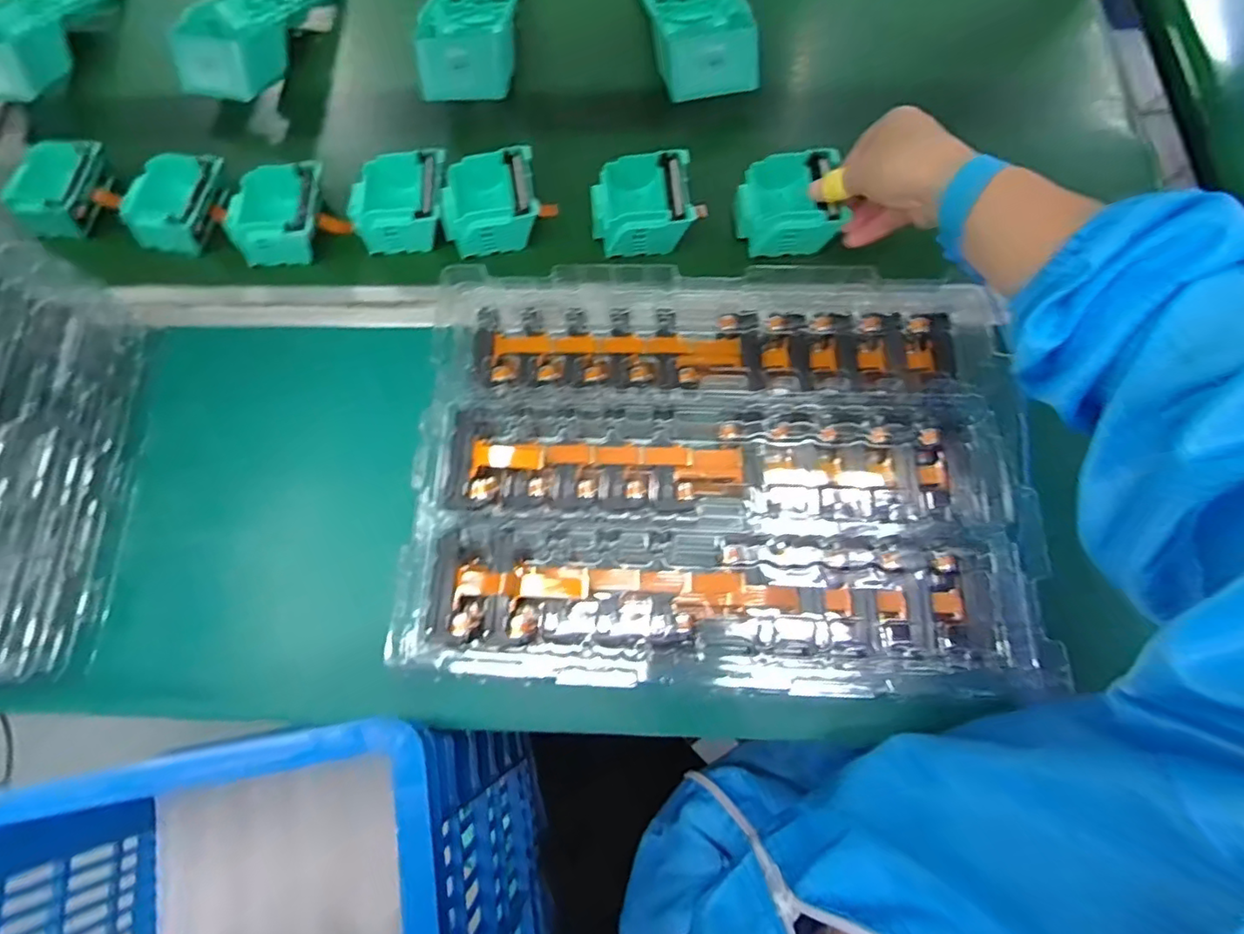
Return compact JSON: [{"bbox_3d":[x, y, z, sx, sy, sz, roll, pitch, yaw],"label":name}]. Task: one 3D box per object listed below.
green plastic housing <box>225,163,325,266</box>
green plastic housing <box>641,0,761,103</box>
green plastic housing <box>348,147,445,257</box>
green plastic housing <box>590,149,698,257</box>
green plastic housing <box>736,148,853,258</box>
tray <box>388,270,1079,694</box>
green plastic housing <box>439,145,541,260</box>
[{"bbox_3d":[-0.294,-0.218,0.497,0.080,0.035,0.077,-2,73,4],"label":"green plastic housing"},{"bbox_3d":[0.071,-0.428,0.554,0.089,0.046,0.178,-8,66,-1],"label":"green plastic housing"},{"bbox_3d":[-0.189,-0.223,0.494,0.080,0.039,0.082,-3,73,3],"label":"green plastic housing"},{"bbox_3d":[0.016,-0.220,0.483,0.080,0.038,0.075,-4,73,3],"label":"green plastic housing"},{"bbox_3d":[0.140,-0.220,0.485,0.081,0.040,0.075,-1,66,2],"label":"green plastic housing"},{"bbox_3d":[0.057,-0.004,0.381,0.379,0.047,0.268,1,66,3],"label":"tray"},{"bbox_3d":[-0.111,-0.223,0.491,0.078,0.043,0.072,-7,72,2],"label":"green plastic housing"}]

